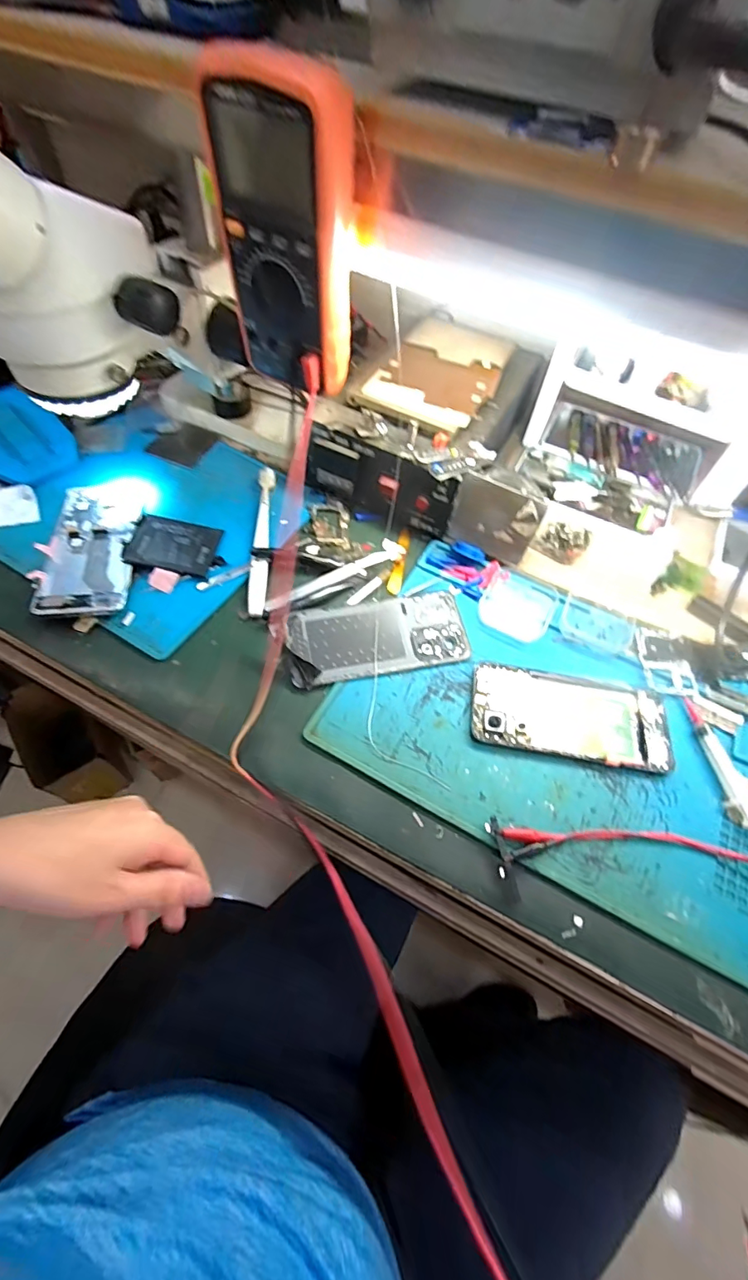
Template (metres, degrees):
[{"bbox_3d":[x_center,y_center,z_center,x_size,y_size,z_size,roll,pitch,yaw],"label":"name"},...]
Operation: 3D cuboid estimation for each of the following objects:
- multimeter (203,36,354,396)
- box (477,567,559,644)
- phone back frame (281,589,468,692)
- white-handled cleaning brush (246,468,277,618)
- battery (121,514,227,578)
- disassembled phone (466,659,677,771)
[{"bbox_3d":[-0.059,-0.268,0.338,0.083,0.171,0.049,32,61,14],"label":"multimeter"},{"bbox_3d":[0.137,-0.037,0.461,0.064,0.015,0.077,24,59,10],"label":"box"},{"bbox_3d":[0.003,-0.005,0.436,0.158,0.008,0.074,-10,59,-11],"label":"phone back frame"},{"bbox_3d":[-0.111,-0.104,0.485,0.017,0.006,0.187,0,58,-5],"label":"white-handled cleaning brush"},{"bbox_3d":[-0.188,-0.090,0.469,0.084,0.007,0.063,9,58,-9],"label":"battery"},{"bbox_3d":[0.163,0.062,0.405,0.161,0.007,0.075,10,58,2],"label":"disassembled phone"}]

